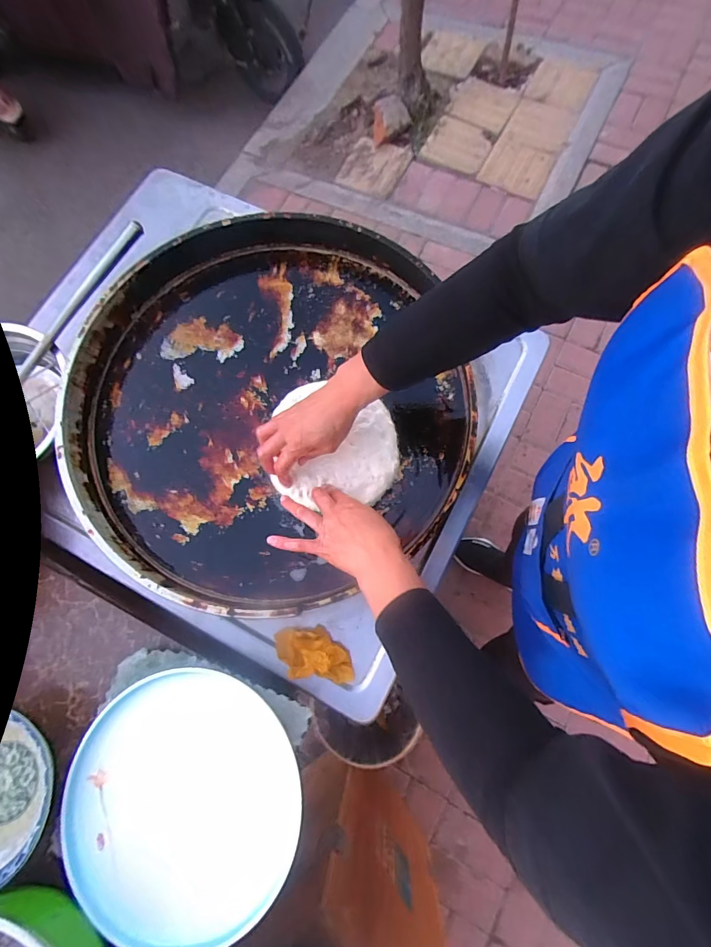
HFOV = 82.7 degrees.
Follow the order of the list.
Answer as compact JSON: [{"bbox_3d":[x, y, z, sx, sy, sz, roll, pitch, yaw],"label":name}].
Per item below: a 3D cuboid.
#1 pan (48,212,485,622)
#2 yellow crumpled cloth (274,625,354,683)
[{"bbox_3d":[-0.119,-0.099,0.541,0.501,0.066,0.515,-1,75,3],"label":"pan"},{"bbox_3d":[-0.053,0.226,0.505,0.104,0.031,0.061,7,75,5],"label":"yellow crumpled cloth"}]

